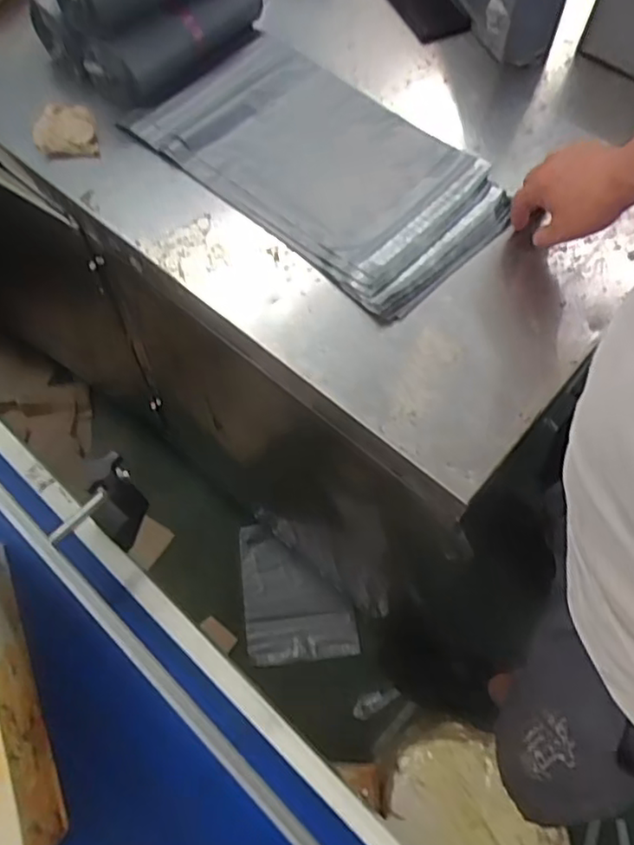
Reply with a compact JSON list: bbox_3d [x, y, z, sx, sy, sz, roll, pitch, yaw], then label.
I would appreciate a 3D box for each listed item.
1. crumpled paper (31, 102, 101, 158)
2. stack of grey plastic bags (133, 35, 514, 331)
[{"bbox_3d":[-0.310,-0.362,0.802,0.085,0.014,0.071,4,80,8],"label":"crumpled paper"},{"bbox_3d":[0.002,-0.324,0.782,0.451,0.016,0.256,41,70,18],"label":"stack of grey plastic bags"}]

